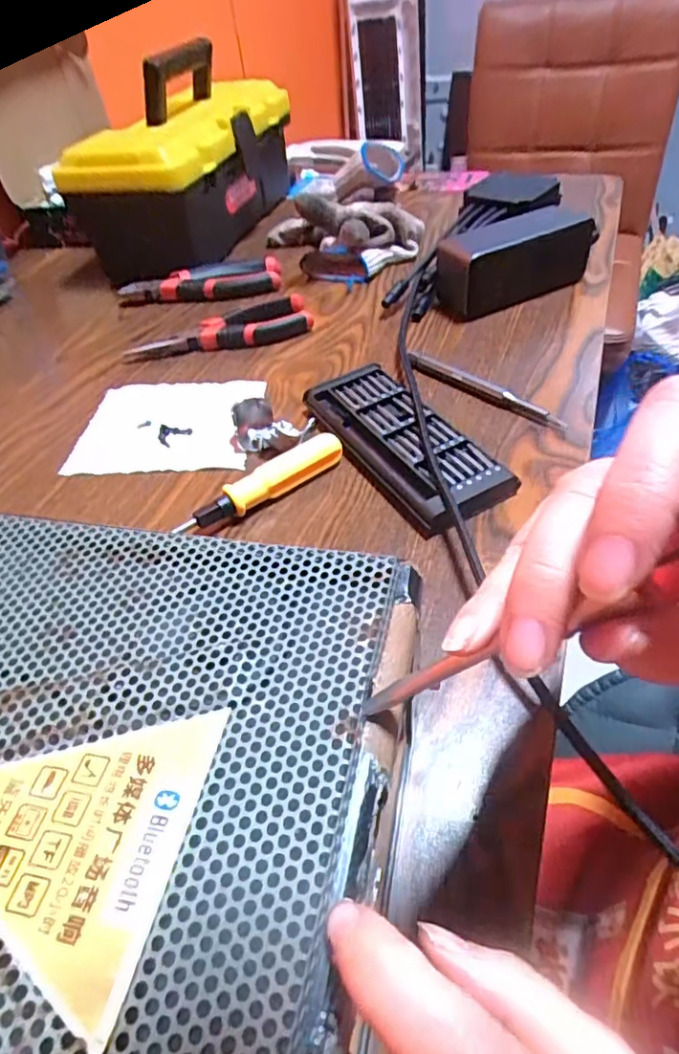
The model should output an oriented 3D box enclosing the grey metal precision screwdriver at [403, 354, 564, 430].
[{"bbox_3d":[0.104,-0.102,0.438,0.012,0.010,0.135,-37,52,-26],"label":"grey metal precision screwdriver"}]

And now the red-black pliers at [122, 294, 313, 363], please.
[{"bbox_3d":[-0.105,-0.172,0.525,0.163,0.023,0.045,-17,46,-9],"label":"red-black pliers"}]

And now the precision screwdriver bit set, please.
[{"bbox_3d":[0.039,-0.059,0.387,0.064,0.016,0.153,-25,47,-16],"label":"precision screwdriver bit set"}]

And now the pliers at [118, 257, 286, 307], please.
[{"bbox_3d":[-0.142,-0.251,0.607,0.160,0.022,0.065,-3,45,5],"label":"pliers"}]

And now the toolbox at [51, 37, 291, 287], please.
[{"bbox_3d":[-0.167,-0.410,0.680,0.132,0.154,0.301,10,48,17],"label":"toolbox"}]

